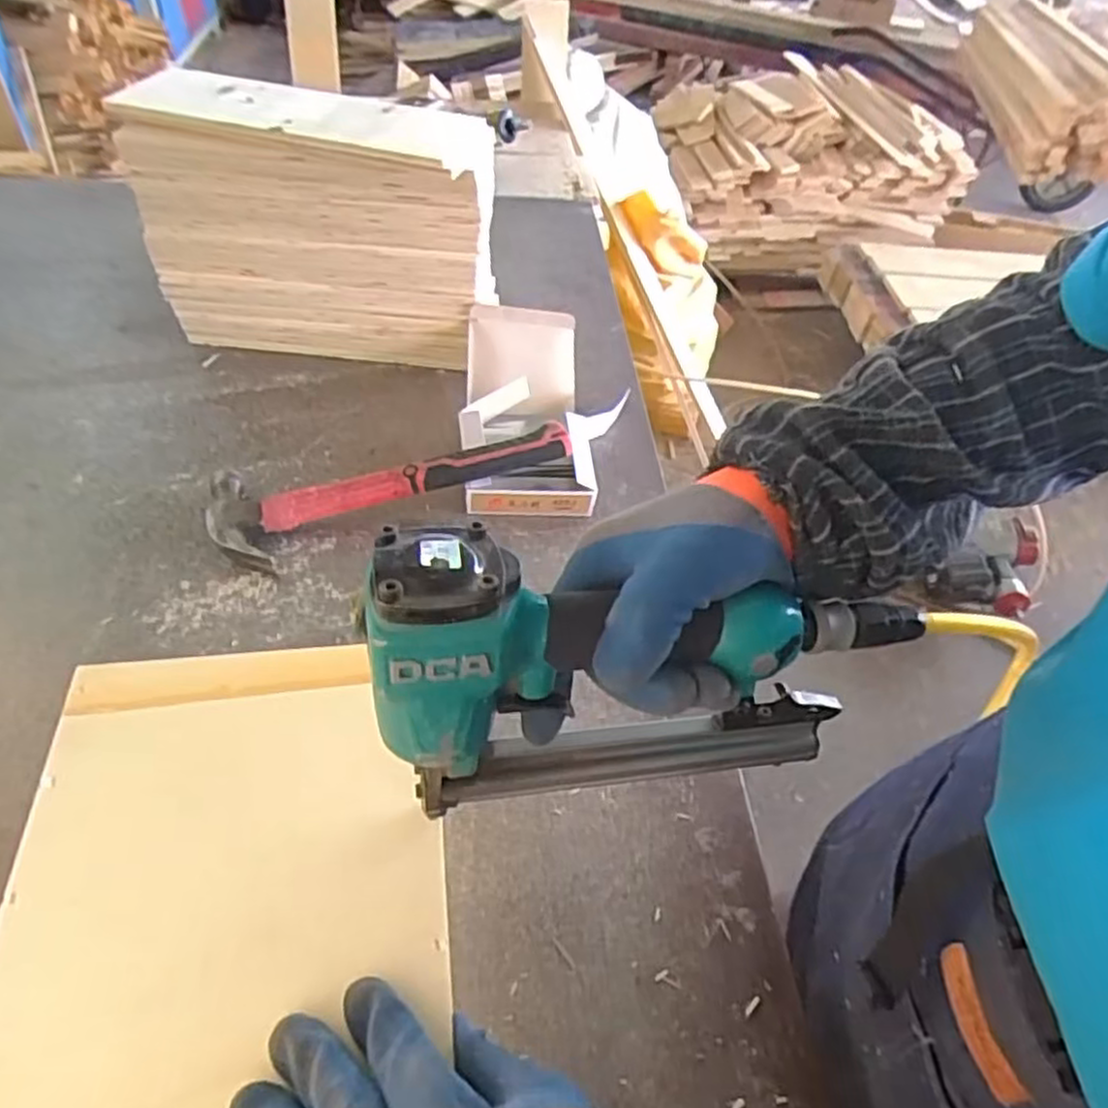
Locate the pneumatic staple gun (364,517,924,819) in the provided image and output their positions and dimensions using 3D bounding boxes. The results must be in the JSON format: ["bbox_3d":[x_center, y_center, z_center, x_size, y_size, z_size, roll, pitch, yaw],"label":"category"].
[{"bbox_3d":[0.036,0.048,0.355,0.233,0.143,0.060,-6,49,-11],"label":"pneumatic staple gun"}]

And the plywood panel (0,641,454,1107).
[{"bbox_3d":[-0.152,0.189,0.338,0.199,0.008,0.344,-4,48,-9],"label":"plywood panel"}]

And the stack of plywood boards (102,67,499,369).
[{"bbox_3d":[-0.252,-0.354,0.828,0.358,0.240,0.135,5,48,-1],"label":"stack of plywood boards"}]

